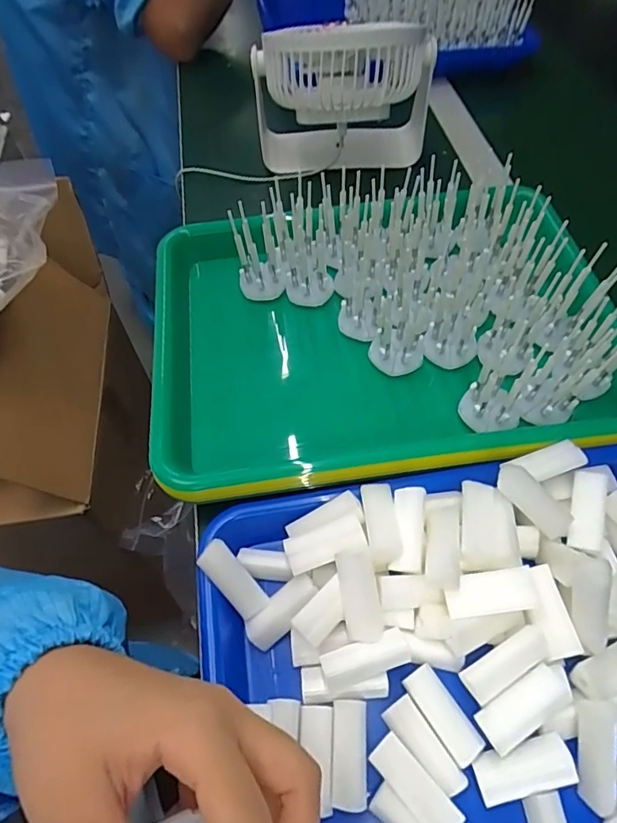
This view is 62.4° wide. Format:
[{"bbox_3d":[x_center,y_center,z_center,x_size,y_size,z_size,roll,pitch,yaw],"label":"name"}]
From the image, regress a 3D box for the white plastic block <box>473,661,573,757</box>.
[{"bbox_3d":[0.111,0.147,0.254,0.054,0.012,0.022,-27,60,-15],"label":"white plastic block"}]

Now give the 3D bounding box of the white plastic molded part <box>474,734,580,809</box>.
[{"bbox_3d":[0.103,0.172,0.244,0.045,0.014,0.021,-13,57,-6],"label":"white plastic molded part"}]

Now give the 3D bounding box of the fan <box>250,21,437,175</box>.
[{"bbox_3d":[0.033,-0.304,0.507,0.169,0.157,0.114,4,57,4],"label":"fan"}]

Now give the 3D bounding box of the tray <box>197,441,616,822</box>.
[{"bbox_3d":[0.117,0.143,0.259,0.337,0.048,0.248,-8,57,-4],"label":"tray"}]

